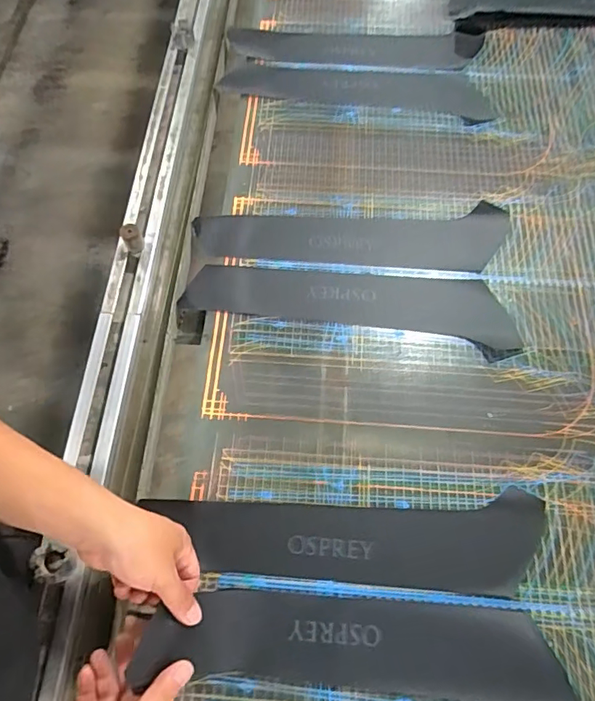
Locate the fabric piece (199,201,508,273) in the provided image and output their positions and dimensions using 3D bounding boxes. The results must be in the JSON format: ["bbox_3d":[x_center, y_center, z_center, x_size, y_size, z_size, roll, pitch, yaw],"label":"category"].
[{"bbox_3d":[0.076,-0.156,0.687,0.435,0.008,0.099,-1,66,-1],"label":"fabric piece"}]

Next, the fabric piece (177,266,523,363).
[{"bbox_3d":[0.064,-0.058,0.642,0.417,0.009,0.107,4,66,1],"label":"fabric piece"}]

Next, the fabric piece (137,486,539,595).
[{"bbox_3d":[0.060,0.203,0.530,0.401,0.012,0.094,2,66,1],"label":"fabric piece"}]

